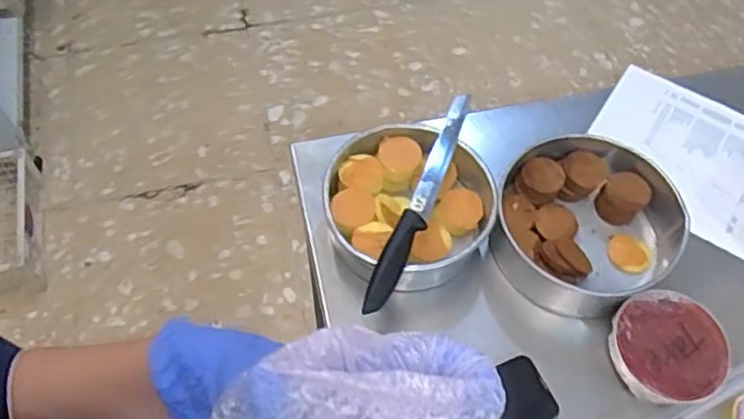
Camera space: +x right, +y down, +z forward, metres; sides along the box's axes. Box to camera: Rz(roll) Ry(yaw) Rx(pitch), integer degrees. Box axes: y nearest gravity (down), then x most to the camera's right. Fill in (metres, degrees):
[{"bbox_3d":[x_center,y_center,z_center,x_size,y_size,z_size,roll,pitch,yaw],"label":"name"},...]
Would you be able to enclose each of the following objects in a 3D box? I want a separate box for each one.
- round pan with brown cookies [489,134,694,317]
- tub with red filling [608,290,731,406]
[{"bbox_3d":[0.247,0.017,0.781,0.202,0.073,0.200,1,61,-1],"label":"round pan with brown cookies"},{"bbox_3d":[0.309,0.147,0.709,0.115,0.052,0.113,1,61,-1],"label":"tub with red filling"}]

